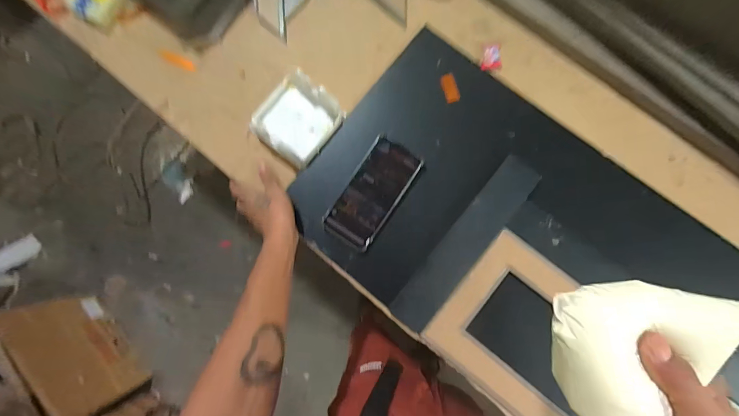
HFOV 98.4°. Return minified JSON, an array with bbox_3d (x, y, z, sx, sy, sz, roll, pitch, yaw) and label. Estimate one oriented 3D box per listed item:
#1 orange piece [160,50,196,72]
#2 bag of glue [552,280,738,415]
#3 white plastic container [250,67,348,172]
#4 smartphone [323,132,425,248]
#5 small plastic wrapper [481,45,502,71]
[{"bbox_3d":[-0.304,-0.233,0.506,0.059,0.011,0.018,26,86,5],"label":"orange piece"},{"bbox_3d":[0.196,0.109,0.230,0.120,0.039,0.110,-5,84,3],"label":"bag of glue"},{"bbox_3d":[-0.113,-0.135,0.472,0.111,0.040,0.112,37,87,6],"label":"white plastic container"},{"bbox_3d":[0.004,-0.023,0.466,0.078,0.013,0.162,33,87,6],"label":"smartphone"},{"bbox_3d":[0.190,-0.236,0.495,0.028,0.014,0.038,0,84,3],"label":"small plastic wrapper"}]

